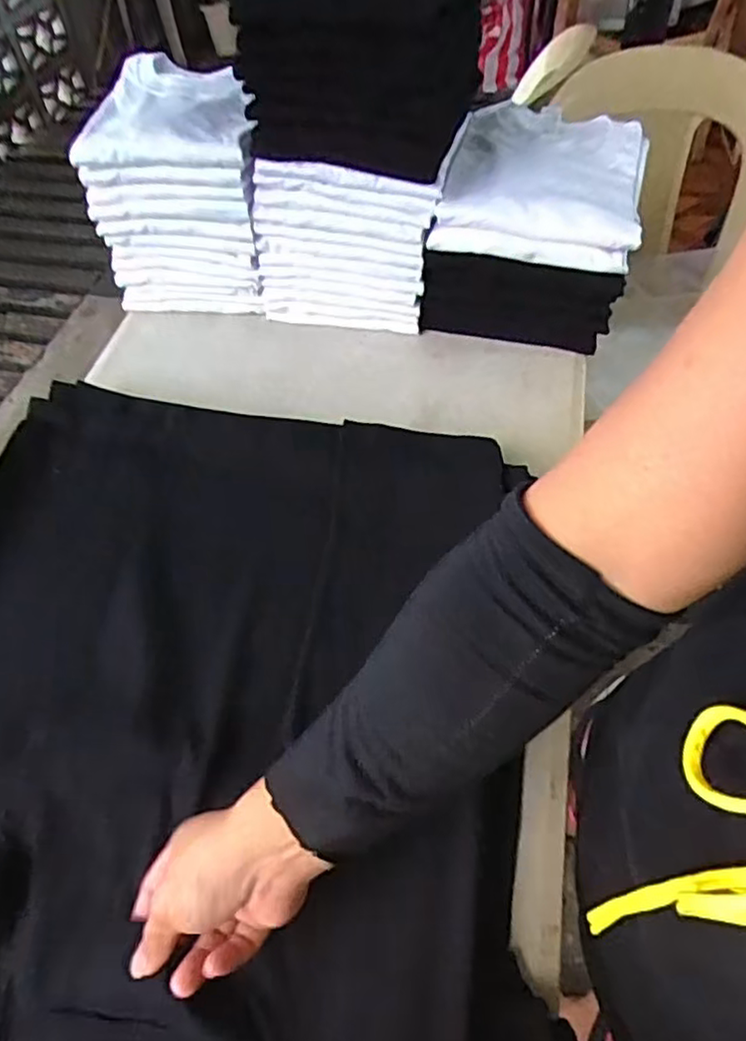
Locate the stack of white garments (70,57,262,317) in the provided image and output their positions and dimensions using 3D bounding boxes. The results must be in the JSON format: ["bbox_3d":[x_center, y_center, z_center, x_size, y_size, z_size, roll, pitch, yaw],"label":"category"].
[{"bbox_3d":[-0.237,-0.418,0.813,0.201,0.215,0.232,-5,55,-1],"label":"stack of white garments"}]

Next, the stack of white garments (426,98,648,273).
[{"bbox_3d":[0.205,-0.411,0.753,0.216,0.056,0.280,13,57,11],"label":"stack of white garments"}]

